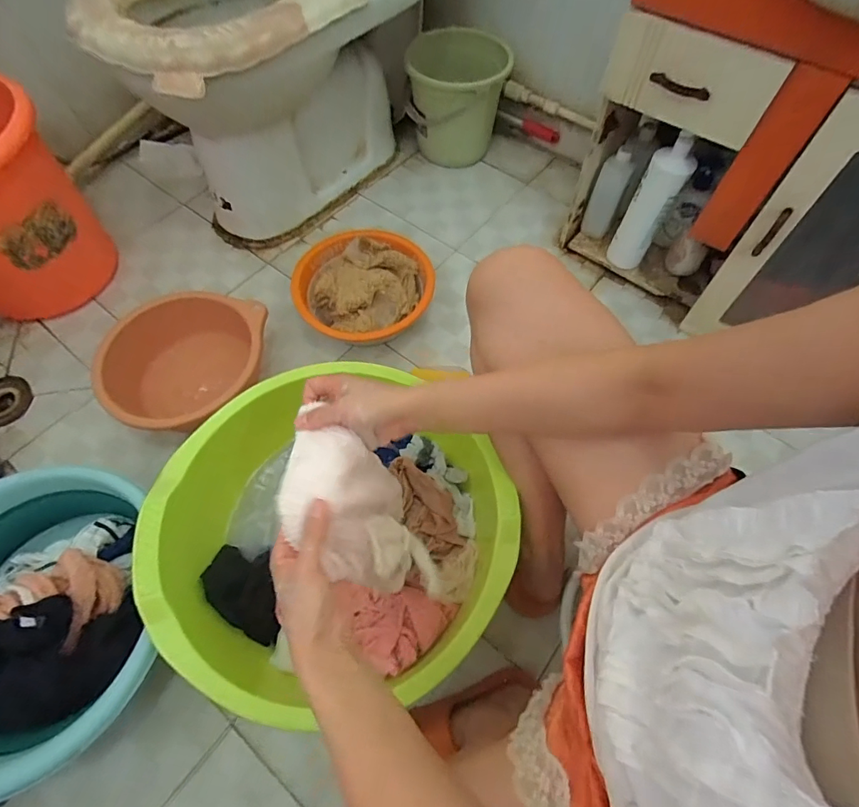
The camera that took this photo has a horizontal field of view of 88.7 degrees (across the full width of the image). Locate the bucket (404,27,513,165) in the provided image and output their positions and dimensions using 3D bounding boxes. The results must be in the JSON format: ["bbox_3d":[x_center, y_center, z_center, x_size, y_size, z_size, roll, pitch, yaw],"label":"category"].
[{"bbox_3d":[0.067,-0.721,1.059,0.203,0.251,0.219,1,64,-1],"label":"bucket"}]

